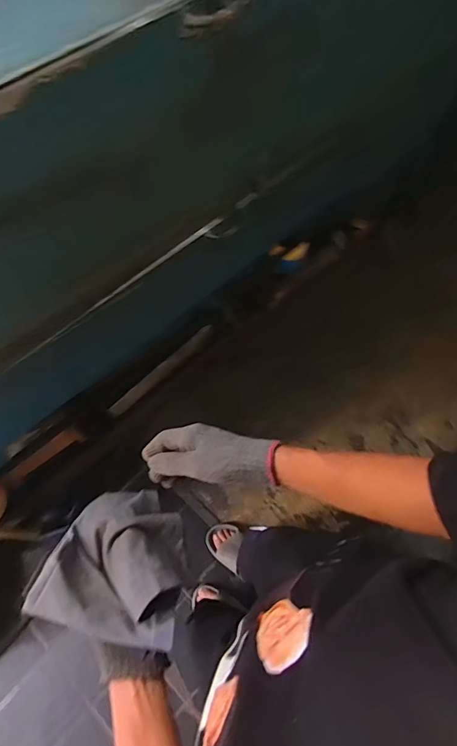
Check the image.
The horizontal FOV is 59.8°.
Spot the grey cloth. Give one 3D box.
[{"bbox_3d":[-0.133,0.232,0.514,0.164,0.047,0.190,13,39,5],"label":"grey cloth"}]

